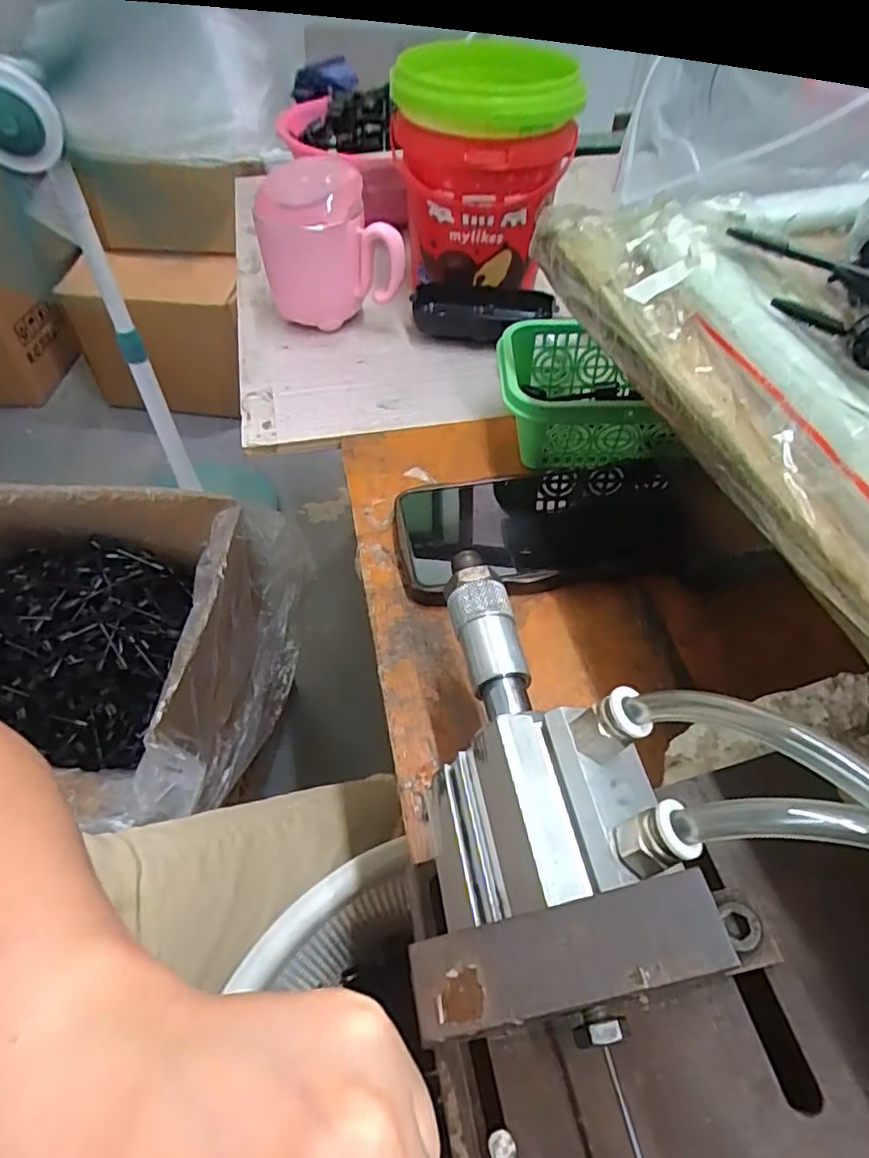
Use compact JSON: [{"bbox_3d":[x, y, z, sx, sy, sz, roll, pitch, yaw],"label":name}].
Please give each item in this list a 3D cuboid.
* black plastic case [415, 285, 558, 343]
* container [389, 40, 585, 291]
[{"bbox_3d":[0.037,-0.209,0.485,0.107,0.024,0.047,8,52,5],"label":"black plastic case"},{"bbox_3d":[0.034,-0.315,0.464,0.129,0.140,0.127,-3,51,-4],"label":"container"}]

